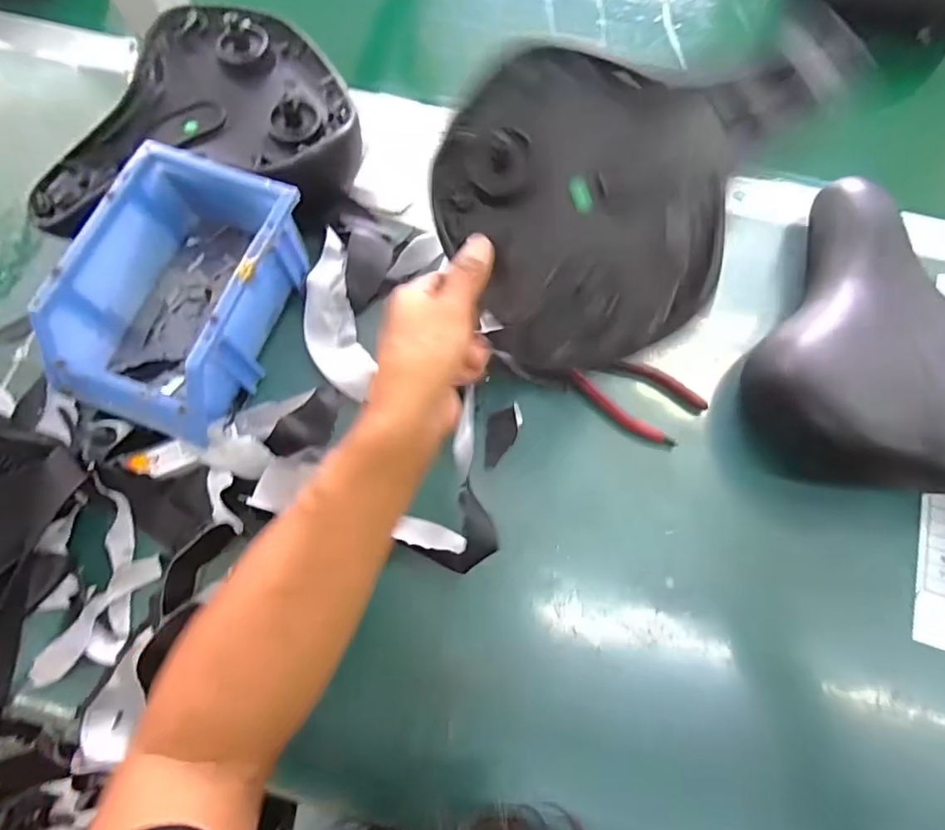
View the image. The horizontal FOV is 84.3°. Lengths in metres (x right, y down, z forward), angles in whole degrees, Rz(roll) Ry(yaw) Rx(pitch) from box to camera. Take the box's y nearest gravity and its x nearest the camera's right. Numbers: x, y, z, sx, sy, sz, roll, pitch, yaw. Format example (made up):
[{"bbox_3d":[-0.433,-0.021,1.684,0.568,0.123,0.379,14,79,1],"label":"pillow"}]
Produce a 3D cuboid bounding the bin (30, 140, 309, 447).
[{"bbox_3d":[-0.201,-0.082,0.365,0.116,0.071,0.175,19,74,5],"label":"bin"}]

